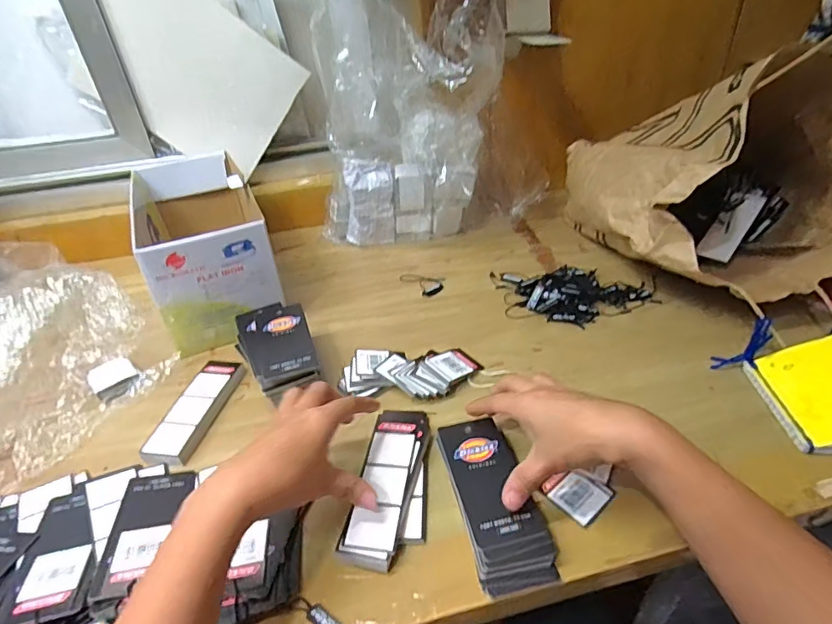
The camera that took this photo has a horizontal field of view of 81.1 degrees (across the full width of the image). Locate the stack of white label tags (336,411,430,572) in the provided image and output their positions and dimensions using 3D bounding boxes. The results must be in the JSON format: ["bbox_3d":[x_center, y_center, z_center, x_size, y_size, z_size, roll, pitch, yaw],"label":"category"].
[{"bbox_3d":[-0.016,0.129,0.384,0.052,0.020,0.147,3,36,9],"label":"stack of white label tags"}]

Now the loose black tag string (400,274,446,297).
[{"bbox_3d":[0.005,-0.036,0.616,0.060,0.004,0.043,8,38,16],"label":"loose black tag string"}]

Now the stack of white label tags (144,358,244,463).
[{"bbox_3d":[-0.205,0.089,0.457,0.041,0.012,0.117,3,37,9],"label":"stack of white label tags"}]

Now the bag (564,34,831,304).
[{"bbox_3d":[0.344,-0.160,0.566,0.255,0.229,0.305,-3,36,0],"label":"bag"}]

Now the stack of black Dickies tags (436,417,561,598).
[{"bbox_3d":[0.057,0.135,0.363,0.055,0.017,0.130,-10,40,-9],"label":"stack of black Dickies tags"}]

